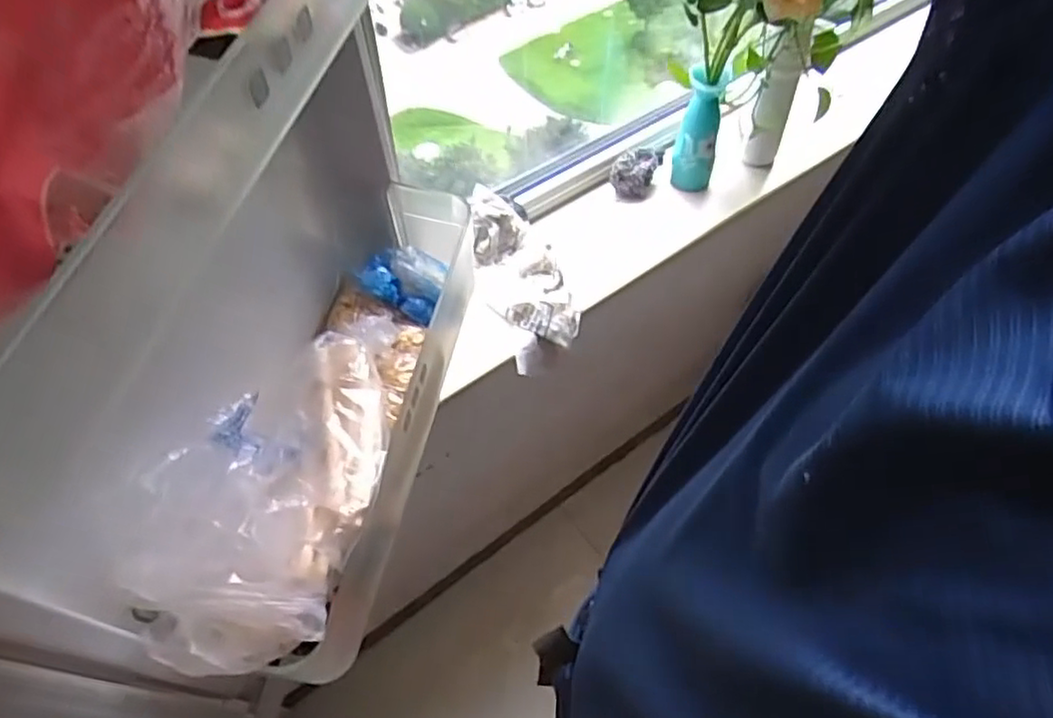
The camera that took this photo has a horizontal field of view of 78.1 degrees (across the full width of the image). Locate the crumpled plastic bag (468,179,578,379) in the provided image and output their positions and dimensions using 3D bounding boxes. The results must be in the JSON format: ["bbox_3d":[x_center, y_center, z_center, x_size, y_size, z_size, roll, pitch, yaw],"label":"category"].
[{"bbox_3d":[-0.012,-0.113,0.908,0.126,0.099,0.249,-18,59,-12],"label":"crumpled plastic bag"}]

